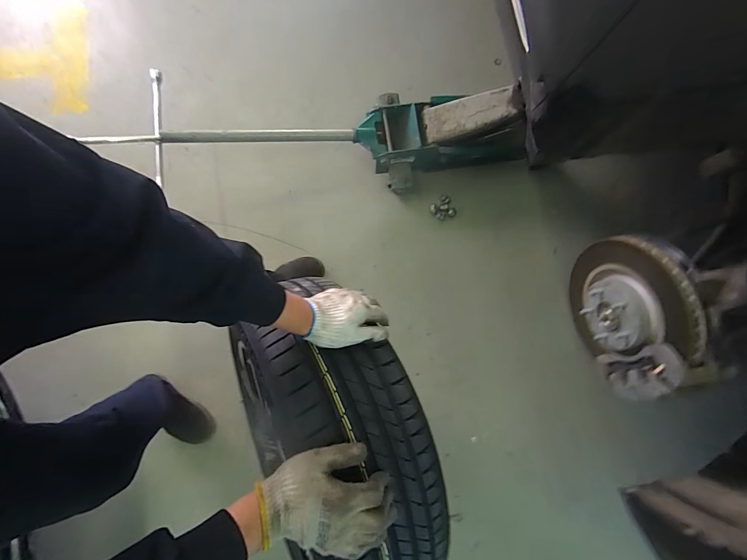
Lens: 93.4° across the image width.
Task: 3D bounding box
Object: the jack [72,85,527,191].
[{"bbox_3d":[-0.049,-0.461,1.122,1.069,0.292,0.289,-1,81,-1],"label":"jack"}]

